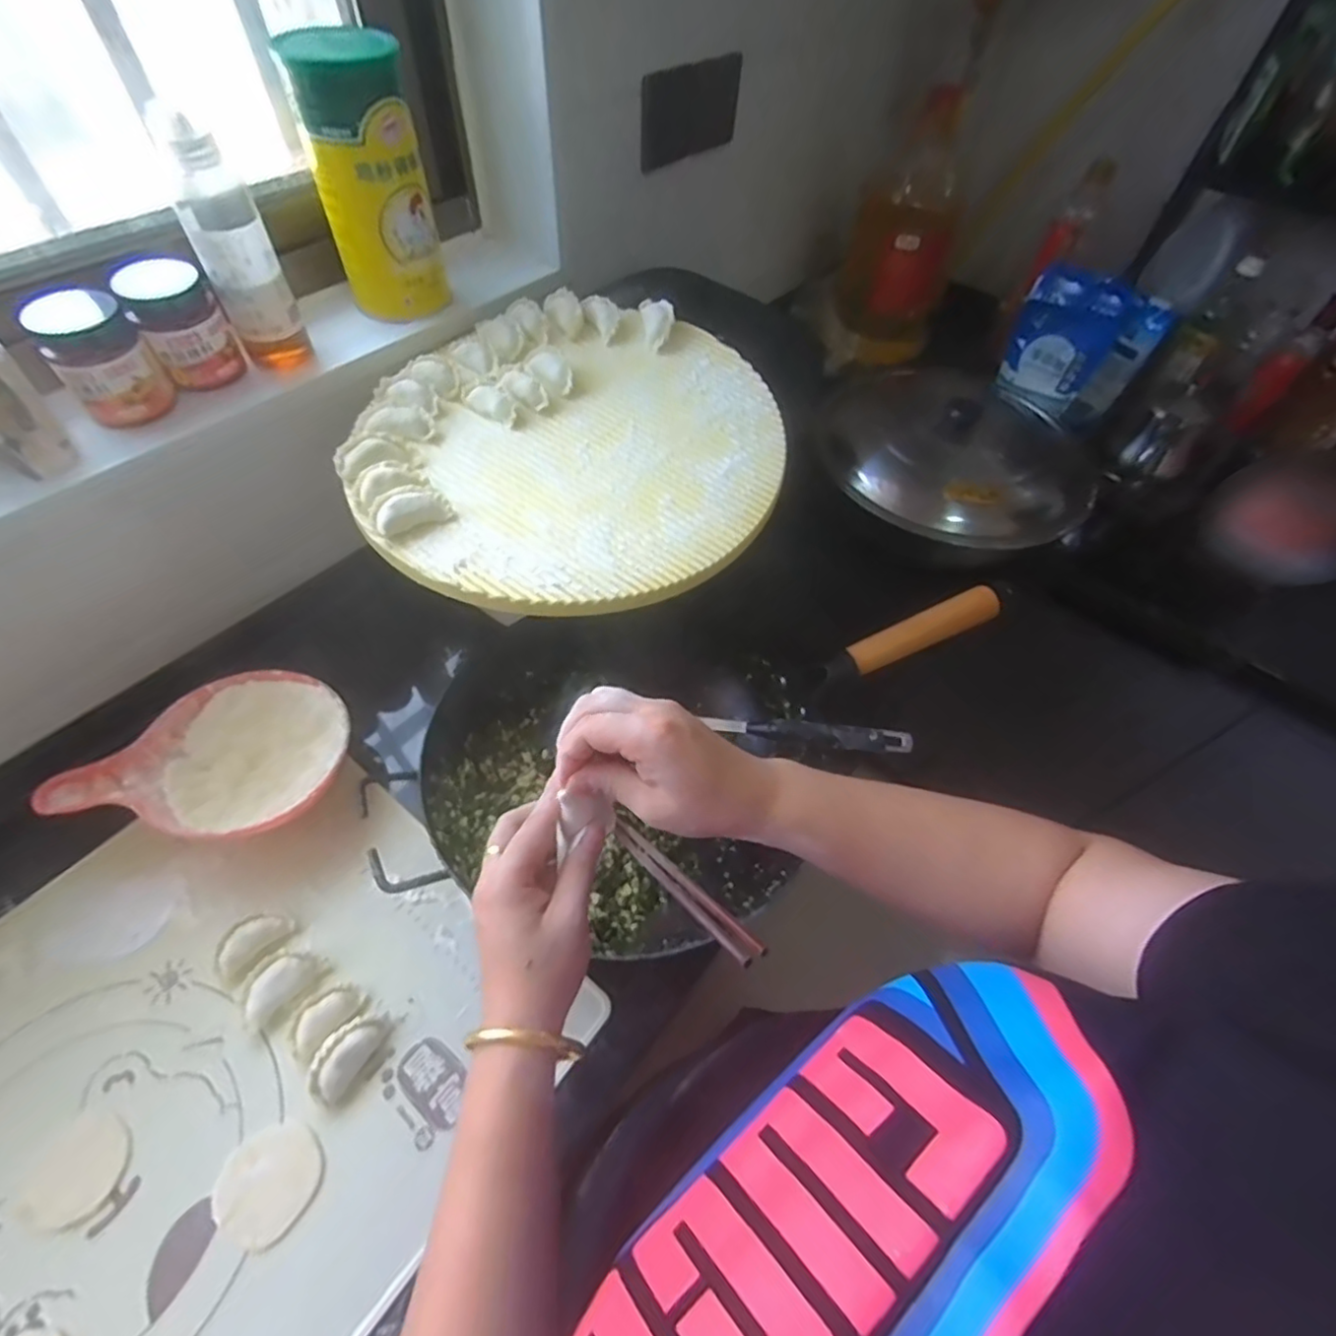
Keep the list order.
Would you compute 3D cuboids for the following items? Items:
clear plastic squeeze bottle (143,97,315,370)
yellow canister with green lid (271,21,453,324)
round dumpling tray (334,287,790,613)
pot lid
[{"bbox_3d":[-0.367,-0.350,0.550,0.062,0.178,0.044,-21,59,-20],"label":"clear plastic squeeze bottle"},{"bbox_3d":[-0.286,-0.466,0.620,0.100,0.210,0.104,-18,59,-16],"label":"yellow canister with green lid"},{"bbox_3d":[-0.087,-0.217,0.589,0.374,0.026,0.381,2,59,-3],"label":"round dumpling tray"},{"bbox_3d":[0.360,-0.263,0.780,0.291,0.077,0.294,2,59,-3],"label":"pot lid"}]

